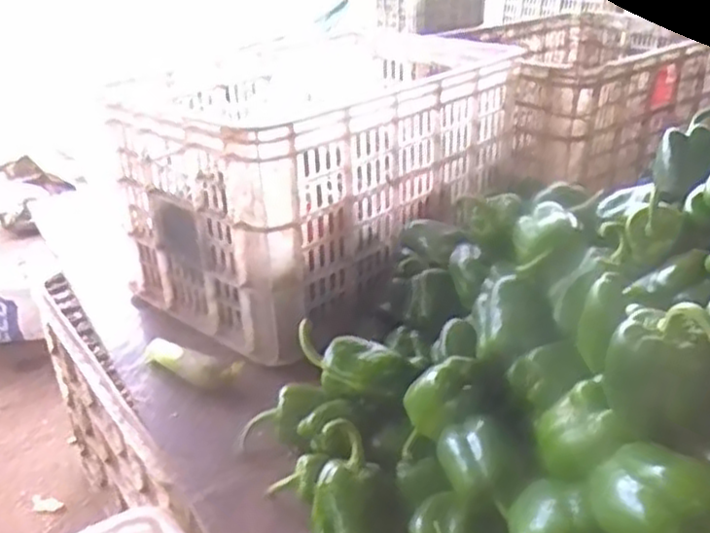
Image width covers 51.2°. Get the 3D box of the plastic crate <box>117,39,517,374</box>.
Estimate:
[{"bbox_3d":[-0.032,-0.119,1.042,0.291,0.279,0.492,20,34,39],"label":"plastic crate"}]

